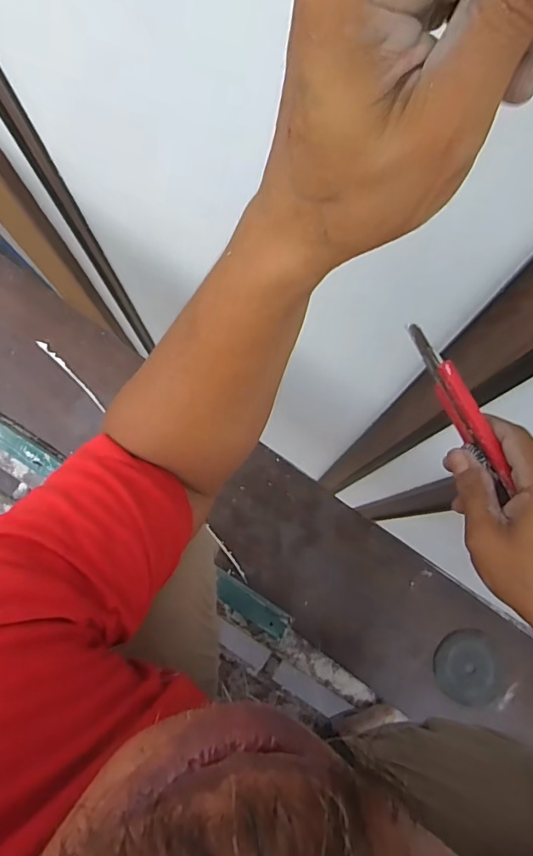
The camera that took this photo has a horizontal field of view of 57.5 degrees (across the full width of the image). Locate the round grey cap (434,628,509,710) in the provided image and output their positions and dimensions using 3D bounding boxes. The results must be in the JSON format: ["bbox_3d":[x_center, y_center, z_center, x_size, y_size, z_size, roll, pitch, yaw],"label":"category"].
[{"bbox_3d":[0.311,0.363,0.735,0.114,0.020,0.103,29,79,5],"label":"round grey cap"}]

